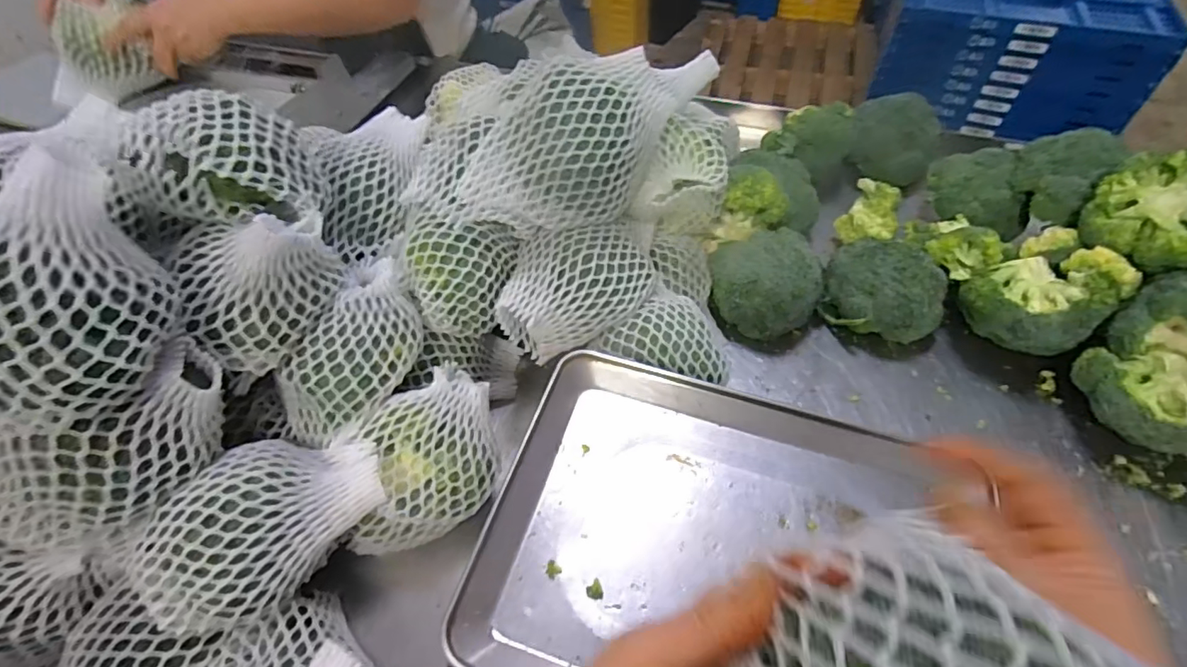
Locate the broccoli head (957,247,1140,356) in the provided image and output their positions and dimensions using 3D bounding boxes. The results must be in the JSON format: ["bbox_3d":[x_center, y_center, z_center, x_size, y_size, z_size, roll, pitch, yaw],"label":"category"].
[{"bbox_3d":[0.471,-0.040,0.583,0.112,0.089,0.121,-35,58,-22],"label":"broccoli head"}]

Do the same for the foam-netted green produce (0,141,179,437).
[{"bbox_3d":[-0.339,-0.026,0.332,0.108,0.104,0.143,-1,52,2],"label":"foam-netted green produce"}]

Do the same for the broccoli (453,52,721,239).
[{"bbox_3d":[-0.008,-0.177,0.493,0.227,0.107,0.106,-35,58,-22],"label":"broccoli"}]

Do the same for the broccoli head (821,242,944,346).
[{"bbox_3d":[0.329,-0.049,0.617,0.124,0.086,0.102,17,55,15],"label":"broccoli head"}]

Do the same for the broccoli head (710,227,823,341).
[{"bbox_3d":[0.195,-0.058,0.610,0.120,0.083,0.093,-10,52,-5],"label":"broccoli head"}]

